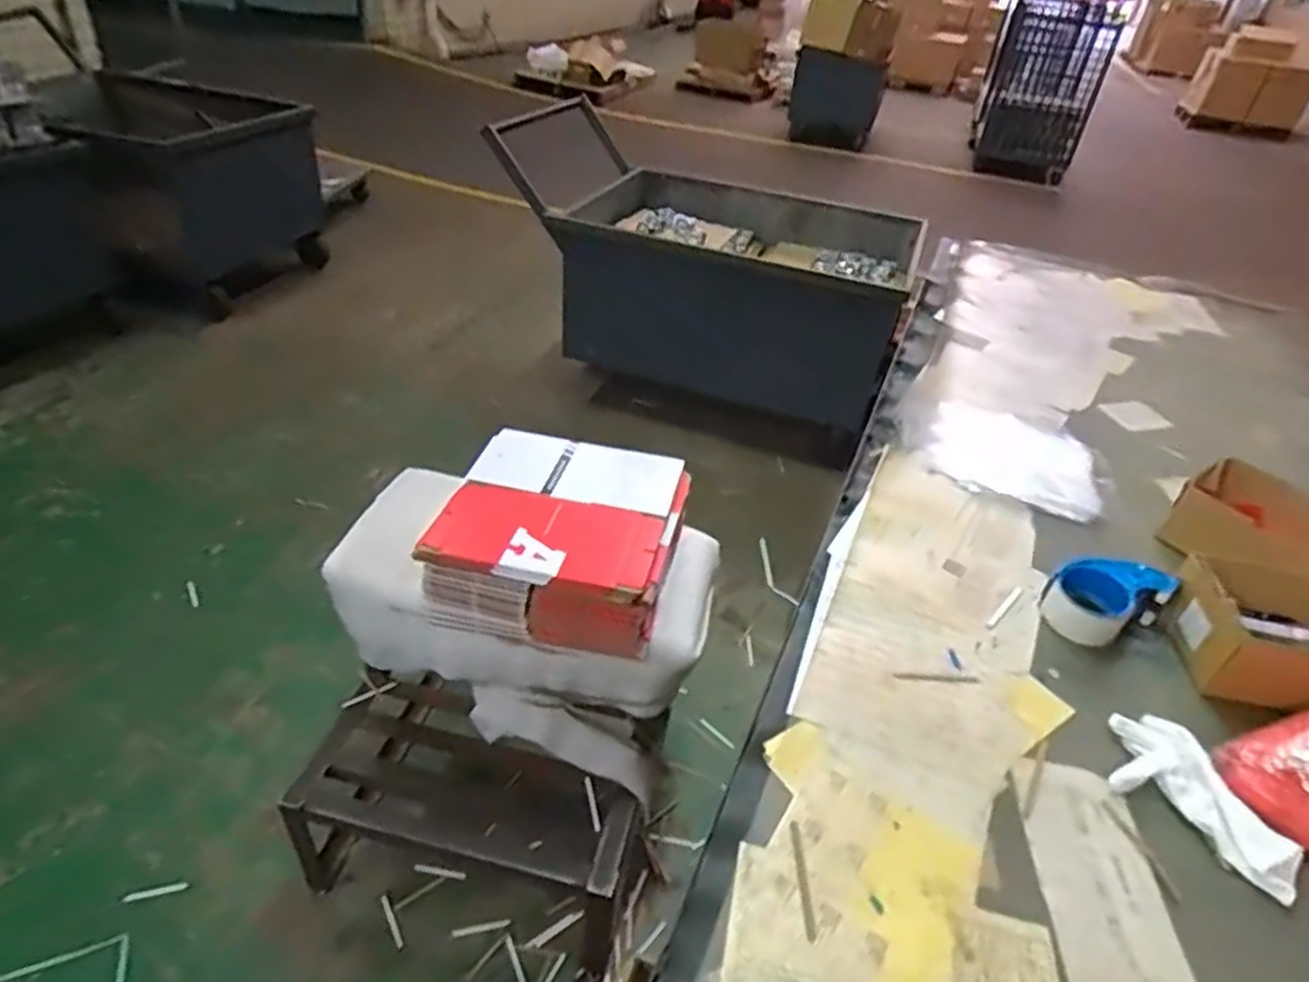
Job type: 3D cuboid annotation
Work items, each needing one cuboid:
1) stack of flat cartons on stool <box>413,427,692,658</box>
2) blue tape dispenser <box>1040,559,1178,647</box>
[{"bbox_3d":[-0.150,0.078,1.253,0.356,0.160,0.331,13,38,8],"label":"stack of flat cartons on stool"},{"bbox_3d":[0.538,0.127,0.913,0.122,0.074,0.087,-14,42,-24],"label":"blue tape dispenser"}]

